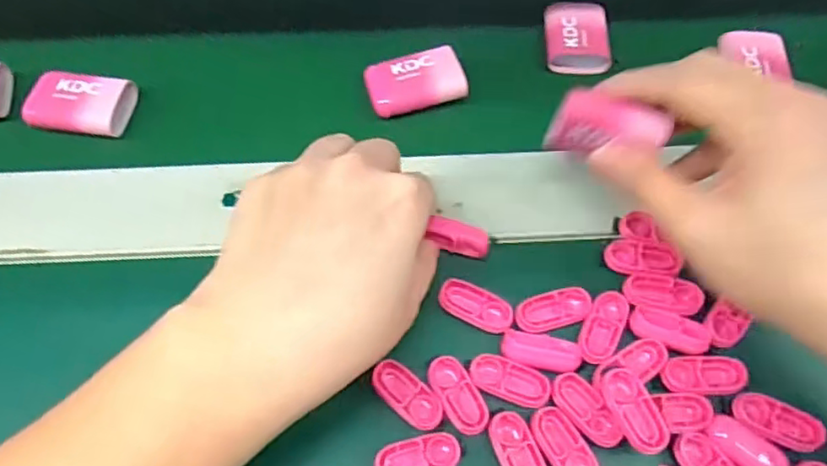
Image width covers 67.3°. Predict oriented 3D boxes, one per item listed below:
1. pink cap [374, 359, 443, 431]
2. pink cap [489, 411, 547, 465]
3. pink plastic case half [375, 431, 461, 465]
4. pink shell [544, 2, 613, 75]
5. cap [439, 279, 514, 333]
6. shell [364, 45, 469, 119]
[{"bbox_3d":[-0.002,0.067,0.259,0.033,0.004,0.016,37,68,18],"label":"pink cap"},{"bbox_3d":[0.042,0.089,0.249,0.017,0.004,0.034,-21,64,-11],"label":"pink cap"},{"bbox_3d":[0.002,0.090,0.249,0.034,0.004,0.015,-17,63,-9],"label":"pink plastic case half"},{"bbox_3d":[0.095,-0.115,0.361,0.036,0.012,0.049,1,62,0],"label":"pink shell"},{"bbox_3d":[0.028,0.033,0.278,0.034,0.005,0.016,23,64,12],"label":"cap"},{"bbox_3d":[0.001,-0.083,0.341,0.052,0.011,0.032,-14,63,-7],"label":"shell"}]

